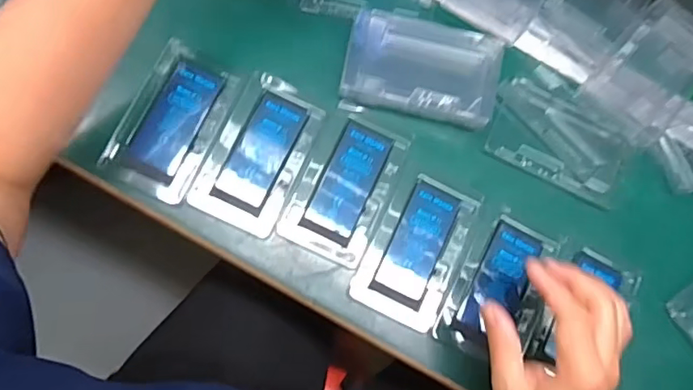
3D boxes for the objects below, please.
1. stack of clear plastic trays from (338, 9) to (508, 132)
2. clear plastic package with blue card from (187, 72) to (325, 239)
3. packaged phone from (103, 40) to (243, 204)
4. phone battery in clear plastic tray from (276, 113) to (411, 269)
[{"bbox_3d":[0.066,-0.111,0.473,0.129,0.019,0.084,15,77,-4],"label":"stack of clear plastic trays"},{"bbox_3d":[-0.073,-0.035,0.456,0.075,0.013,0.125,24,76,-2],"label":"clear plastic package with blue card"},{"bbox_3d":[-0.144,-0.062,0.459,0.075,0.014,0.122,25,76,-2],"label":"packaged phone"},{"bbox_3d":[0.000,-0.007,0.462,0.072,0.008,0.121,25,76,-2],"label":"phone battery in clear plastic tray"}]

